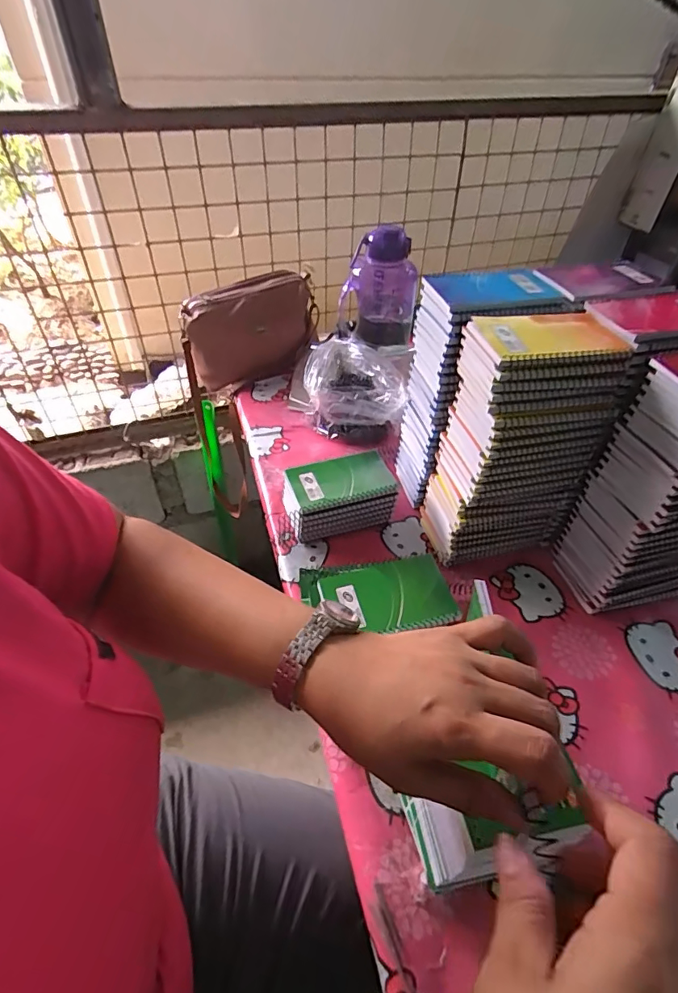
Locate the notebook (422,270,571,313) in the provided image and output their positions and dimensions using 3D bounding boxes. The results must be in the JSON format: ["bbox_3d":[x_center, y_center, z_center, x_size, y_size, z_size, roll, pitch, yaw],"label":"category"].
[{"bbox_3d":[0.167,-0.229,0.529,0.132,0.015,0.088,-8,45,-9],"label":"notebook"}]

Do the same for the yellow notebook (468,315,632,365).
[{"bbox_3d":[0.198,-0.157,0.463,0.129,0.012,0.081,-7,45,-8],"label":"yellow notebook"}]

